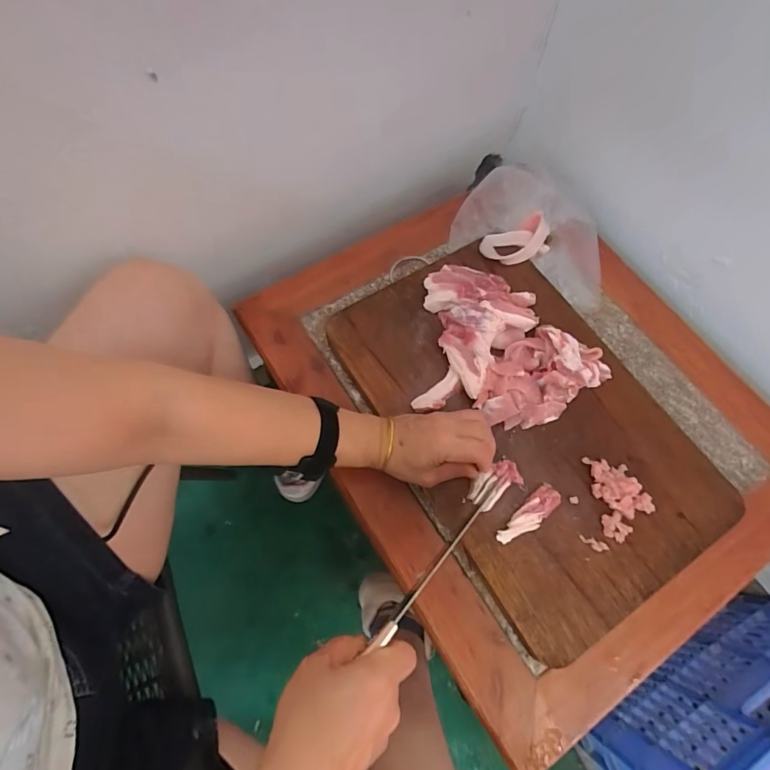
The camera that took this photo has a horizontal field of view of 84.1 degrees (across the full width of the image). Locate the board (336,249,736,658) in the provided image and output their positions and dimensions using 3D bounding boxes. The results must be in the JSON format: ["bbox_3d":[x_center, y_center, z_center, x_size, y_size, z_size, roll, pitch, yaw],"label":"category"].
[{"bbox_3d":[0.164,0.031,0.525,0.301,0.045,0.463,-29,73,-13],"label":"board"}]

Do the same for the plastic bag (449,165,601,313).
[{"bbox_3d":[0.234,-0.239,0.644,0.234,0.031,0.203,28,70,8],"label":"plastic bag"}]

